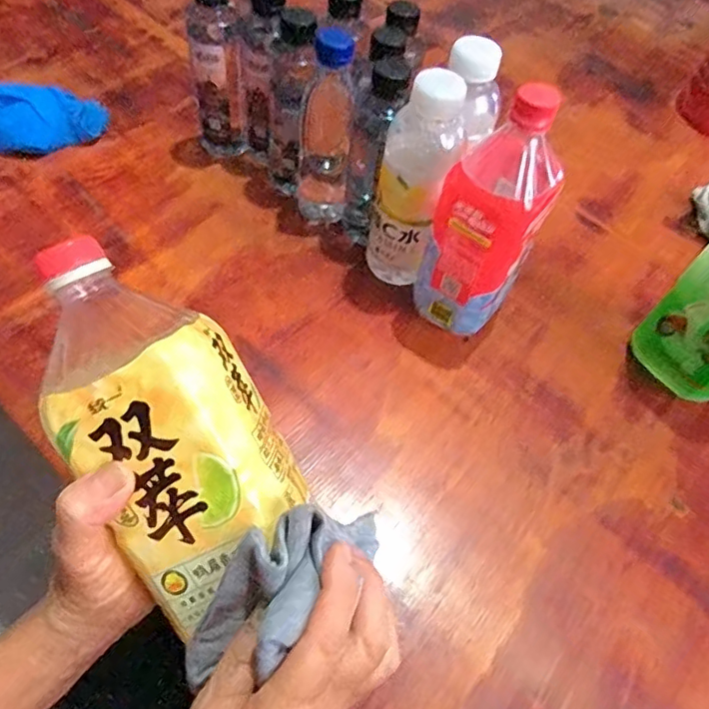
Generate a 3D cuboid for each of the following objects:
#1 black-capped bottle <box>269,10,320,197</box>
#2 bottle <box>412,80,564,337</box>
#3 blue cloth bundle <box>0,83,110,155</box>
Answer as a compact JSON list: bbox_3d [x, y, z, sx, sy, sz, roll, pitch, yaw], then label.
[{"bbox_3d":[-0.064,-0.241,0.564,0.047,0.169,0.047,14,55,4],"label":"black-capped bottle"},{"bbox_3d":[0.108,-0.104,0.469,0.078,0.217,0.074,33,59,17],"label":"bottle"},{"bbox_3d":[-0.374,-0.264,0.643,0.168,0.044,0.088,-3,56,-8],"label":"blue cloth bundle"}]

